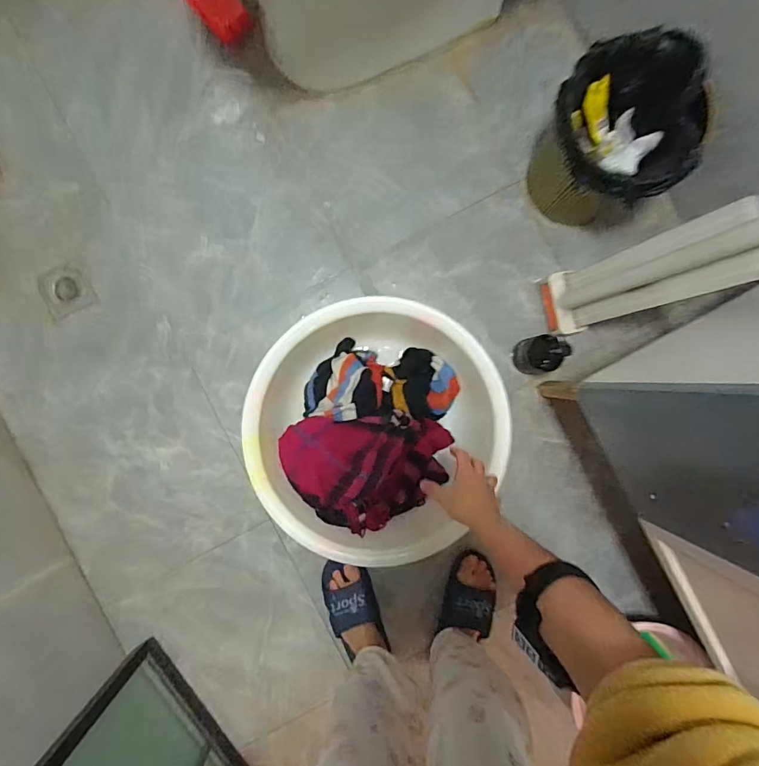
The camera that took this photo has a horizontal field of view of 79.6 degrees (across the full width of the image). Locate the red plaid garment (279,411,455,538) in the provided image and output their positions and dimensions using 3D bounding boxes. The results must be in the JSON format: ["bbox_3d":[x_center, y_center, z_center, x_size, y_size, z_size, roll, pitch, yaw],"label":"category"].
[{"bbox_3d":[-0.026,0.166,0.874,0.317,0.081,0.211,-3,90,-2],"label":"red plaid garment"}]

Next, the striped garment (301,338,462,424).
[{"bbox_3d":[0.006,0.002,0.912,0.295,0.089,0.153,7,89,-2],"label":"striped garment"}]

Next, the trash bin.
[{"bbox_3d":[0.411,-0.434,0.822,0.237,0.230,0.237,0,91,-2],"label":"trash bin"}]

